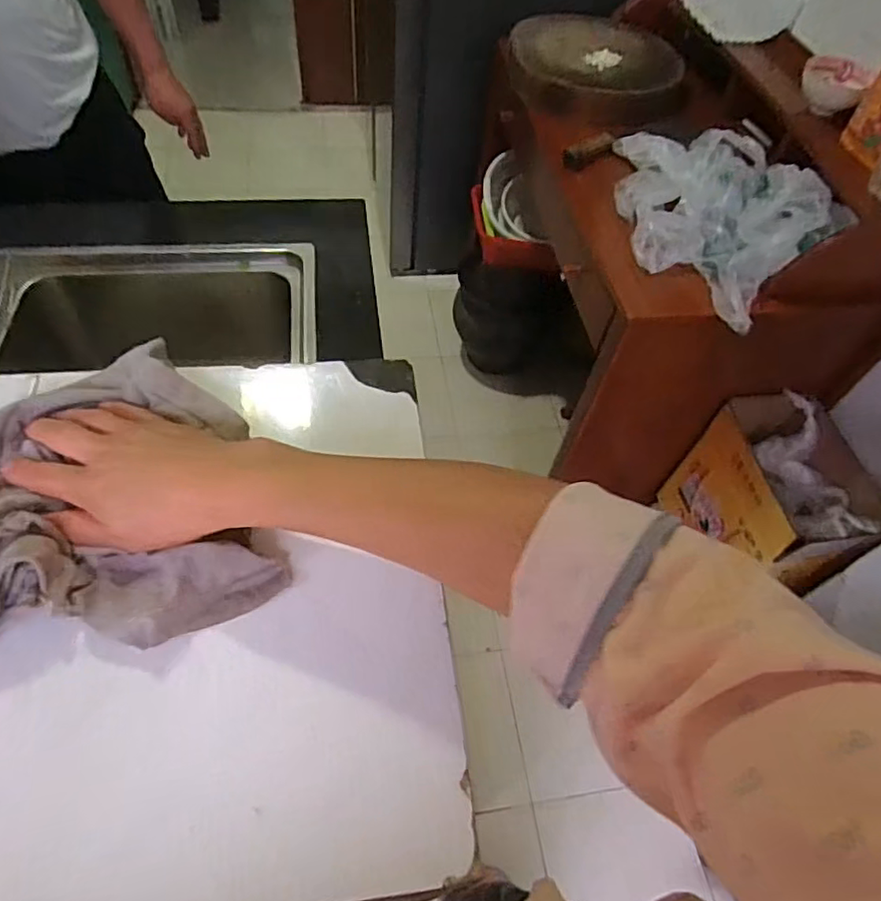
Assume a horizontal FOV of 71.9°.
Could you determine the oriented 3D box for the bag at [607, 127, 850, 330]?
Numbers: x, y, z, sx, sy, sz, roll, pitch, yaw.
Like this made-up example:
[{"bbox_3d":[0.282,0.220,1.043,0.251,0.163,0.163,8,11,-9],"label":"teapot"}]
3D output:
[{"bbox_3d":[0.405,-0.381,0.923,0.343,0.102,0.289,41,61,21],"label":"bag"}]

